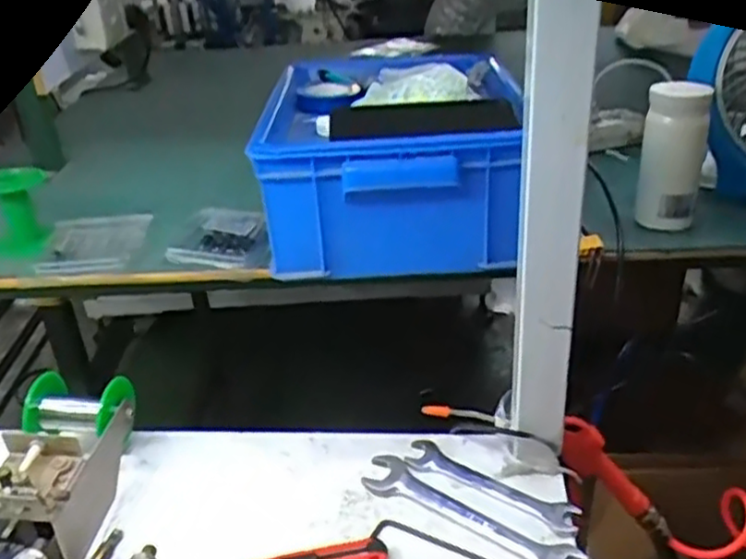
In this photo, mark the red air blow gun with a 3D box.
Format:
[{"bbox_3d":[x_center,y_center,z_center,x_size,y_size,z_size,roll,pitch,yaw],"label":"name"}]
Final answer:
[{"bbox_3d":[0.221,0.185,0.705,0.057,0.137,0.020,-32,16,31],"label":"red air blow gun"}]

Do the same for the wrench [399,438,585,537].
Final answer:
[{"bbox_3d":[0.099,0.176,0.614,0.158,0.010,0.030,18,37,33],"label":"wrench"}]

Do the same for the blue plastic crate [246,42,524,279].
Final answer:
[{"bbox_3d":[0.015,-0.133,0.744,0.241,0.126,0.310,1,30,8],"label":"blue plastic crate"}]

